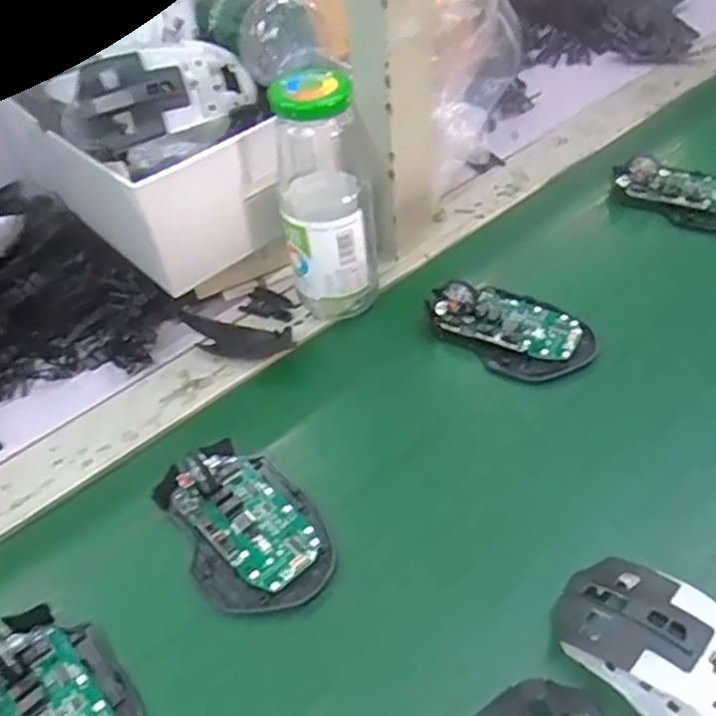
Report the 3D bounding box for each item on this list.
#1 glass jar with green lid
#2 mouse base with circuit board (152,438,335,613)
[{"bbox_3d":[-0.020,-0.102,0.460,0.061,0.162,0.060,-7,47,-1],"label":"glass jar with green lid"},{"bbox_3d":[-0.063,0.087,0.384,0.070,0.028,0.106,-28,51,-20],"label":"mouse base with circuit board"}]

